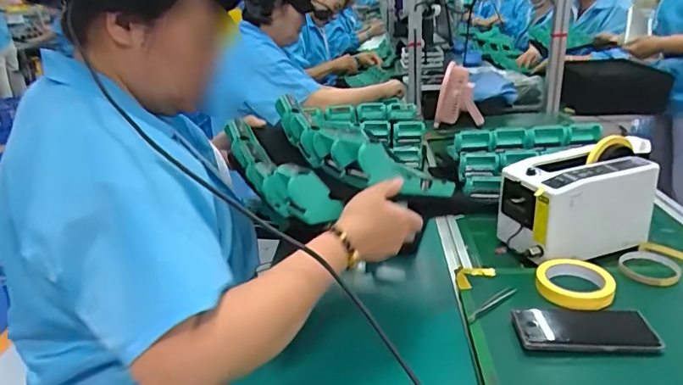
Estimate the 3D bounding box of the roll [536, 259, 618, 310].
[{"bbox_3d":[0.340,0.127,0.718,0.099,0.024,0.097,-4,22,2],"label":"roll"}]

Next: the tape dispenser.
[{"bbox_3d":[0.394,0.020,0.858,0.233,0.143,0.143,-10,23,-13],"label":"tape dispenser"}]

